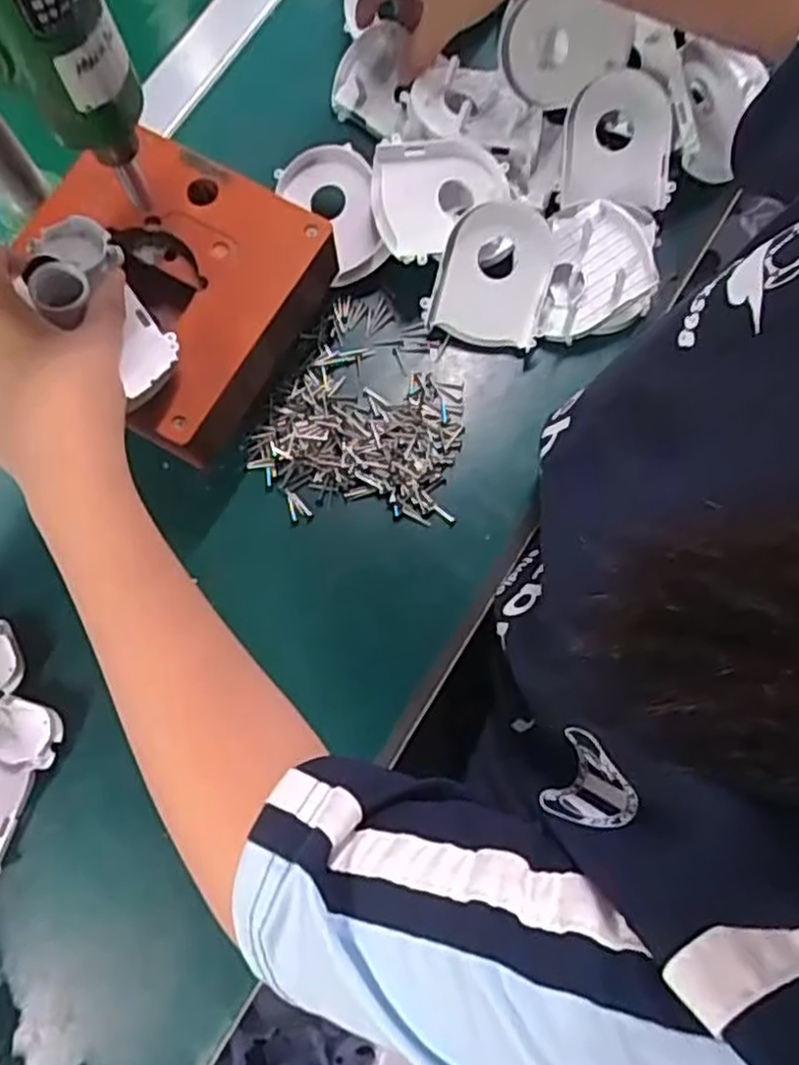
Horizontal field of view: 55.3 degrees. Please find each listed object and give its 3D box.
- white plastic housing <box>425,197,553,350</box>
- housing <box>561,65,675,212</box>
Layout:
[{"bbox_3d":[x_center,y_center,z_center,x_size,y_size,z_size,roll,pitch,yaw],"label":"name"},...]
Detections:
[{"bbox_3d":[0.055,-0.153,0.454,0.066,0.019,0.080,5,115,-12],"label":"white plastic housing"},{"bbox_3d":[0.137,-0.244,0.477,0.066,0.022,0.074,4,107,2],"label":"housing"}]

